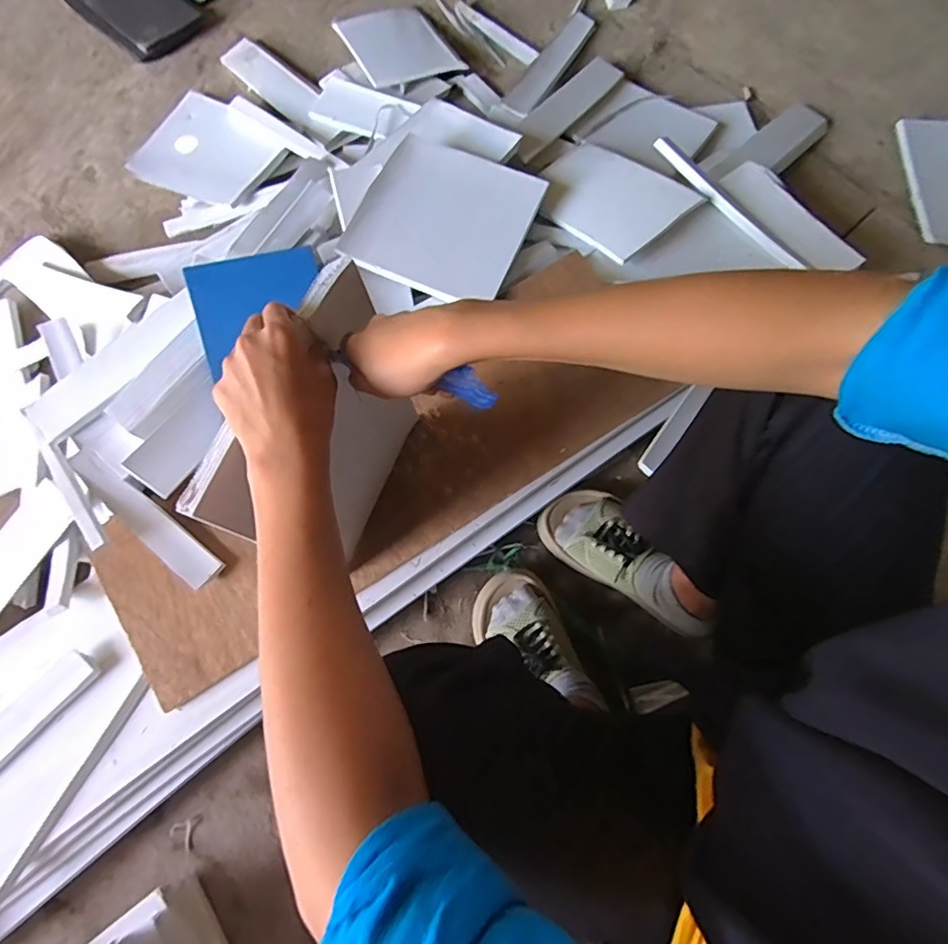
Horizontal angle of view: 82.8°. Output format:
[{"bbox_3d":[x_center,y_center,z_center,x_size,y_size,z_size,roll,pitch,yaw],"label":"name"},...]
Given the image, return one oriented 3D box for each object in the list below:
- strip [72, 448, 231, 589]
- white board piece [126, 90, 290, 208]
[{"bbox_3d":[-0.372,0.050,0.608,0.206,0.011,0.039,42,59,1],"label":"strip"},{"bbox_3d":[-0.407,-0.502,0.837,0.228,0.009,0.171,25,76,16],"label":"white board piece"}]

